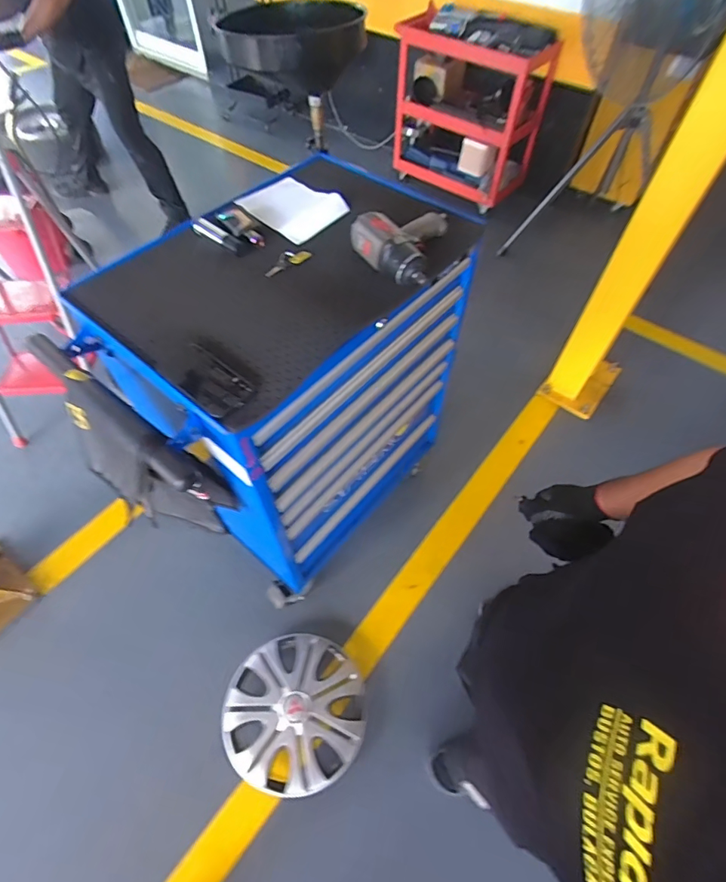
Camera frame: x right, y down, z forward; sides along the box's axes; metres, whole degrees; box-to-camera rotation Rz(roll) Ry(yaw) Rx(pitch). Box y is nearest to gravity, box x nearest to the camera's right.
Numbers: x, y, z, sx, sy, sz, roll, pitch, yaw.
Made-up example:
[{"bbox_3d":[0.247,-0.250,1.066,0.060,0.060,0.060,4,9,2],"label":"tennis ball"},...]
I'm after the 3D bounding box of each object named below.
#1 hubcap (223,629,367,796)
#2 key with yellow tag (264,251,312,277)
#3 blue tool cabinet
[{"bbox_3d":[-0.191,0.741,1.261,0.378,0.067,0.369,0,57,0],"label":"hubcap"},{"bbox_3d":[-0.144,-0.331,0.842,0.096,0.007,0.036,-37,64,-21],"label":"key with yellow tag"},{"bbox_3d":[-0.147,-0.139,1.191,0.485,0.868,0.724,31,62,19],"label":"blue tool cabinet"}]

